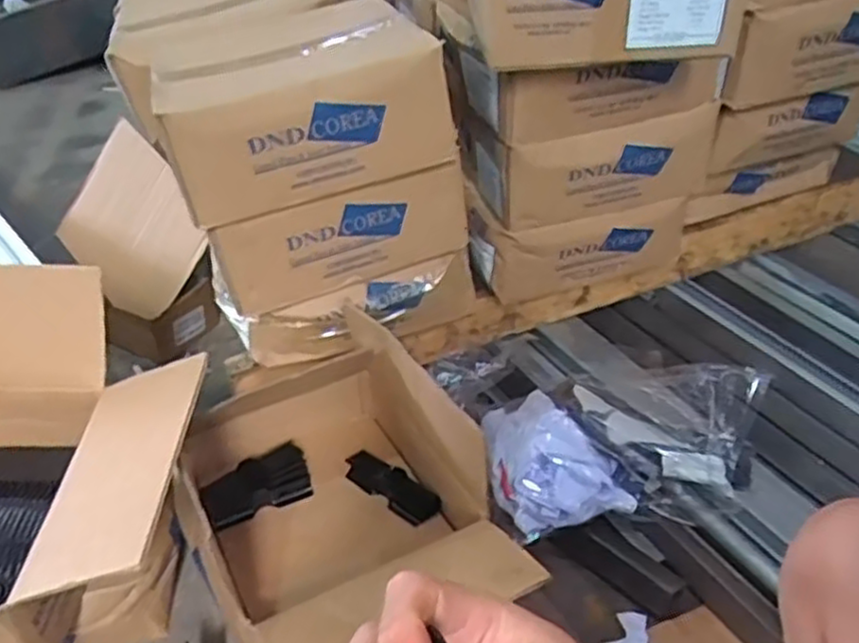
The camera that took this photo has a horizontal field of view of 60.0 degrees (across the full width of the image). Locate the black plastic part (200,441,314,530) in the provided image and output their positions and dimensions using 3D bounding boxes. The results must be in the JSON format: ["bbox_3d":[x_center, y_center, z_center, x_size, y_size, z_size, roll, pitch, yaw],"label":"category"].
[{"bbox_3d":[-0.223,0.211,0.965,0.138,0.029,0.087,-23,42,-26],"label":"black plastic part"}]

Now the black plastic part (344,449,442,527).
[{"bbox_3d":[-0.049,0.213,0.968,0.135,0.033,0.048,26,44,31],"label":"black plastic part"}]

